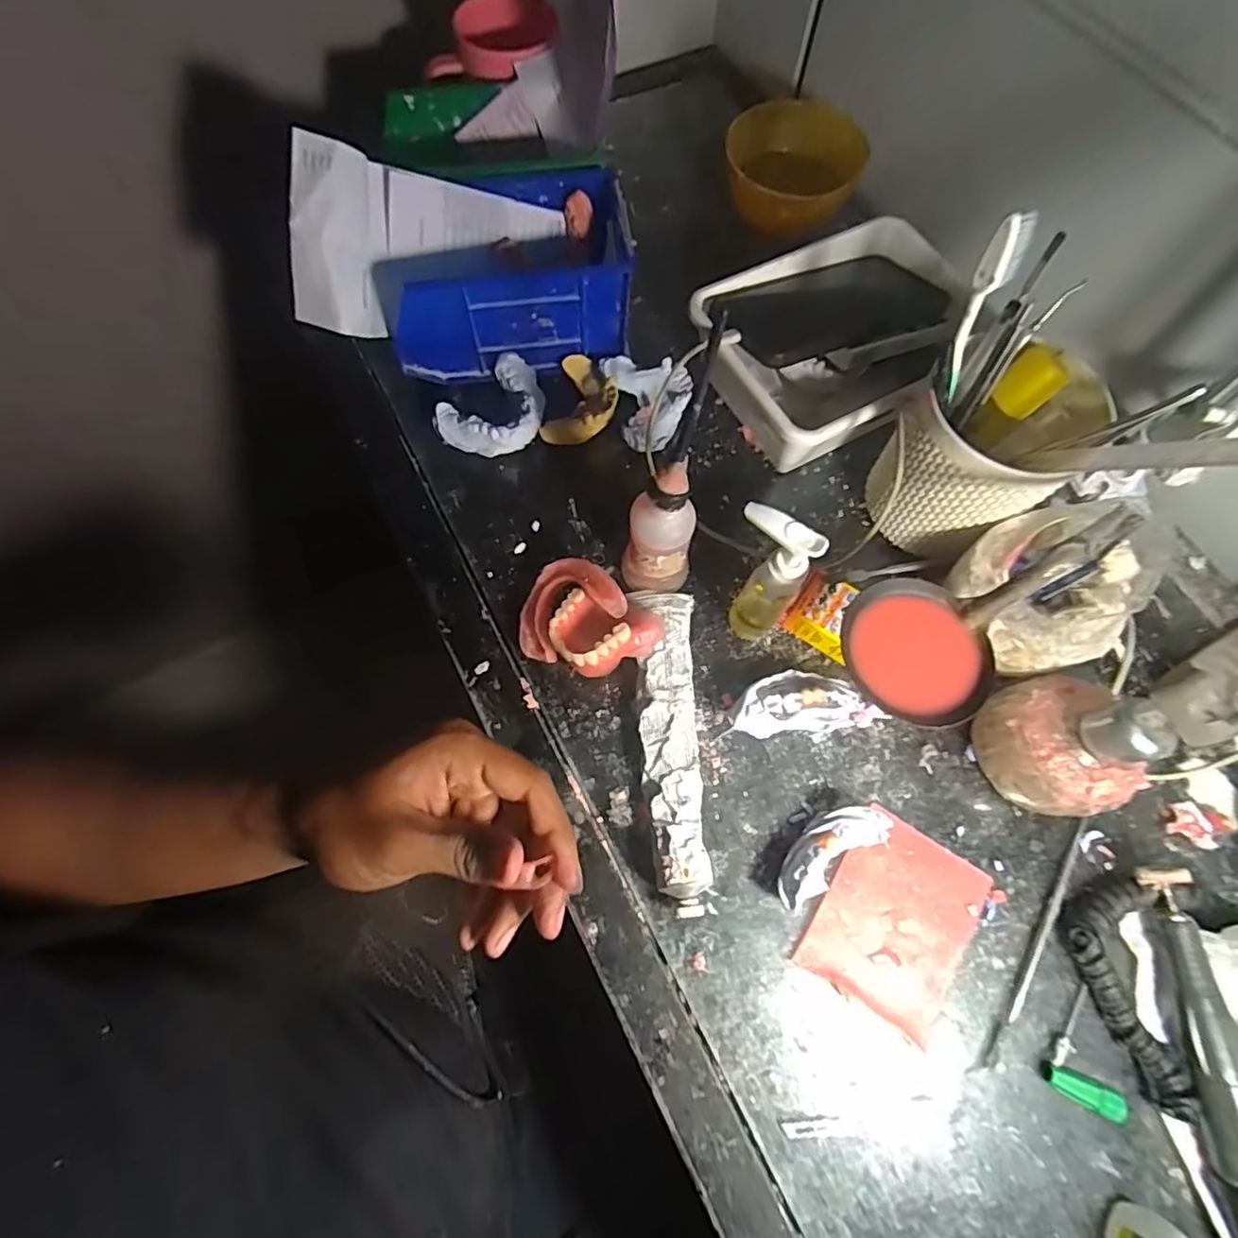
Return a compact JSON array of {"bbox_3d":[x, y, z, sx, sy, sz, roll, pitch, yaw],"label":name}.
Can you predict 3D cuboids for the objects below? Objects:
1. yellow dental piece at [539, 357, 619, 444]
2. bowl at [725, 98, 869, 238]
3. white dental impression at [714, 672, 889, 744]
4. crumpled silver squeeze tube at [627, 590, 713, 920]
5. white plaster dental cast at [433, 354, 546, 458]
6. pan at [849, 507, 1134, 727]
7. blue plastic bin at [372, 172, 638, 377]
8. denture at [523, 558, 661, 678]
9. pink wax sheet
[{"bbox_3d":[-0.025,-0.161,0.446,0.049,0.026,0.070,14,70,5],"label":"yellow dental piece"},{"bbox_3d":[0.137,-0.358,0.504,0.101,0.068,0.106,1,69,-2],"label":"bowl"},{"bbox_3d":[0.106,0.049,0.365,0.081,0.034,0.035,-4,69,-2],"label":"white dental impression"},{"bbox_3d":[0.031,0.070,0.360,0.036,0.027,0.184,-3,69,-2],"label":"crumpled silver squeeze tube"},{"bbox_3d":[-0.085,-0.147,0.444,0.083,0.027,0.057,-40,75,-14],"label":"white plaster dental cast"},{"bbox_3d":[0.171,-0.003,0.279,0.127,0.042,0.067,-23,71,-10],"label":"pan"},{"bbox_3d":[-0.081,-0.247,0.450,0.170,0.089,0.111,-5,69,-3],"label":"blue plastic bin"},{"bbox_3d":[-0.018,0.003,0.379,0.083,0.038,0.062,23,71,8],"label":"denture"},{"bbox_3d":[0.154,0.166,0.342,0.077,0.004,0.098,33,72,11],"label":"pink wax sheet"}]

